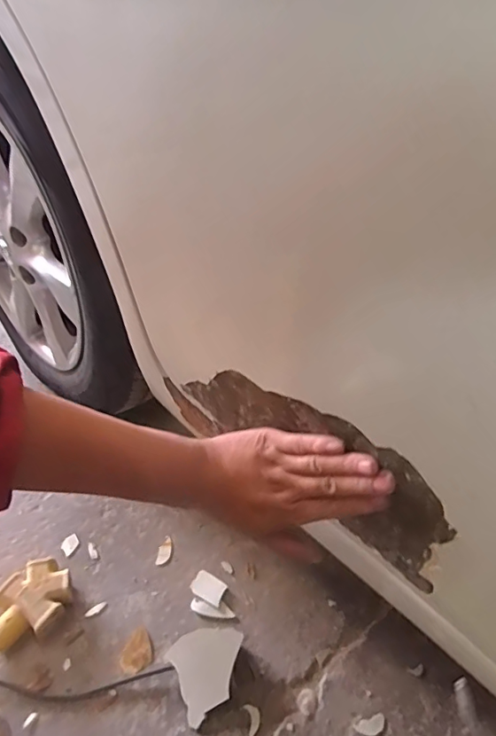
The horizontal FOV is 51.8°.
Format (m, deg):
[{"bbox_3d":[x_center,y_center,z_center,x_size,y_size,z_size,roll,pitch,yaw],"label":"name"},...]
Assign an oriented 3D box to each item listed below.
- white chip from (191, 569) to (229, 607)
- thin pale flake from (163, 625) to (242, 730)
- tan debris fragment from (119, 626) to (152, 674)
[{"bbox_3d":[-0.055,0.310,0.721,0.048,0.004,0.034,25,46,21],"label":"white chip"},{"bbox_3d":[-0.046,0.369,0.633,0.092,0.004,0.088,-29,61,-8],"label":"thin pale flake"},{"bbox_3d":[-0.145,0.365,0.659,0.044,0.004,0.048,3,42,-2],"label":"tan debris fragment"}]

